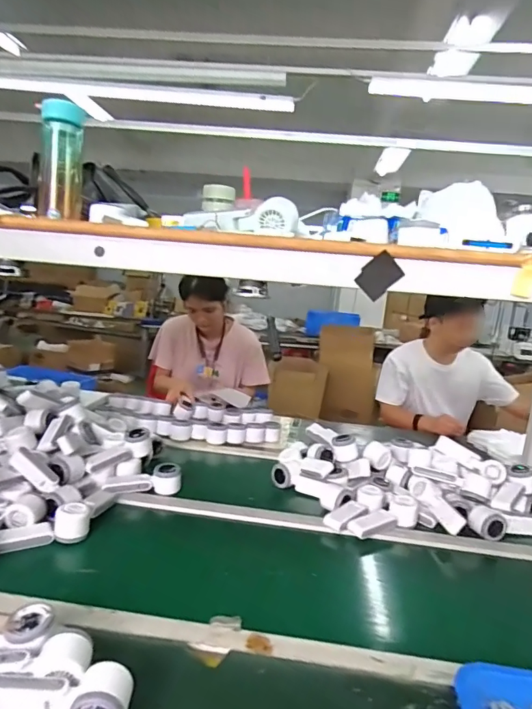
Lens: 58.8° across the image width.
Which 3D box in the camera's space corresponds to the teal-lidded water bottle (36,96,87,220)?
[{"bbox_3d":[-0.323,-0.305,0.746,0.063,0.168,0.055,3,10,-14],"label":"teal-lidded water bottle"}]

